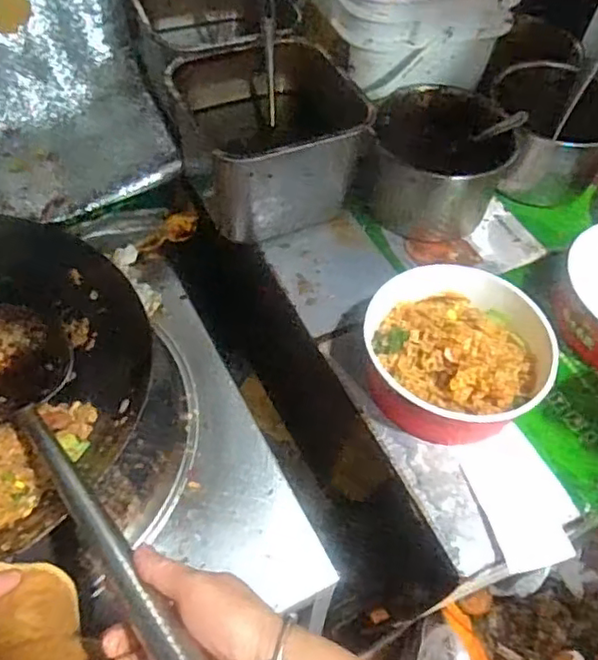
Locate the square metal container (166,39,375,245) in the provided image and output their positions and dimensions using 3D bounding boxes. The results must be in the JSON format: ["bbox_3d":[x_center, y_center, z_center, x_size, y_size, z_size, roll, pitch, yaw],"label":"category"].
[{"bbox_3d":[-0.035,-0.210,0.693,0.173,0.121,0.193,-18,61,-14],"label":"square metal container"}]

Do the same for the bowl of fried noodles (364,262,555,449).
[{"bbox_3d":[0.144,0.010,0.572,0.159,0.057,0.166,1,58,-2],"label":"bowl of fried noodles"}]

